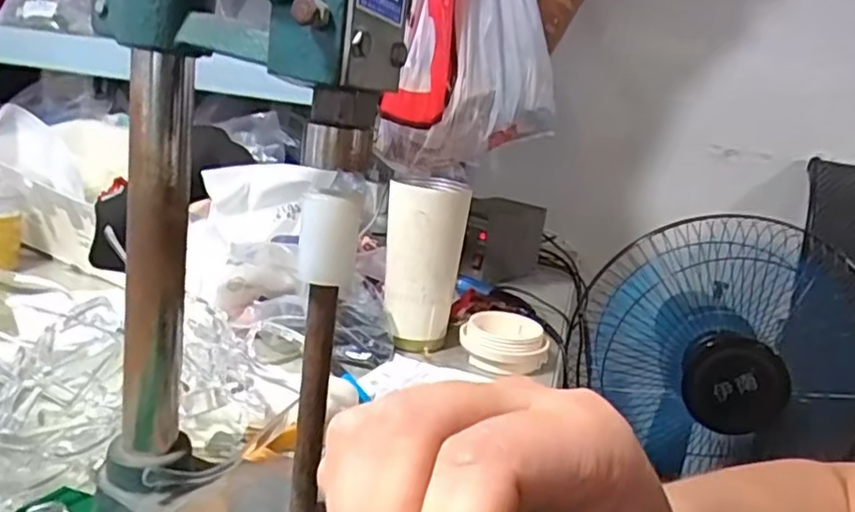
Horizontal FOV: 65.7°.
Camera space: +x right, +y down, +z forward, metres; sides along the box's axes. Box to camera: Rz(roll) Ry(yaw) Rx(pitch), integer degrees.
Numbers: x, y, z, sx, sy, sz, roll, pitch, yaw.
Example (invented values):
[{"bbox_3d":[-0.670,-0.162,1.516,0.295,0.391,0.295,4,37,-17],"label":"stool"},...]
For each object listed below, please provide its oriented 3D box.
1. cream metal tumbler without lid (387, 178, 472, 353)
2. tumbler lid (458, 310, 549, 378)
[{"bbox_3d":[-0.005,0.002,0.662,0.074,0.153,0.075,7,15,-2],"label":"cream metal tumbler without lid"},{"bbox_3d":[0.077,0.084,0.656,0.082,0.032,0.075,13,16,21],"label":"tumbler lid"}]

